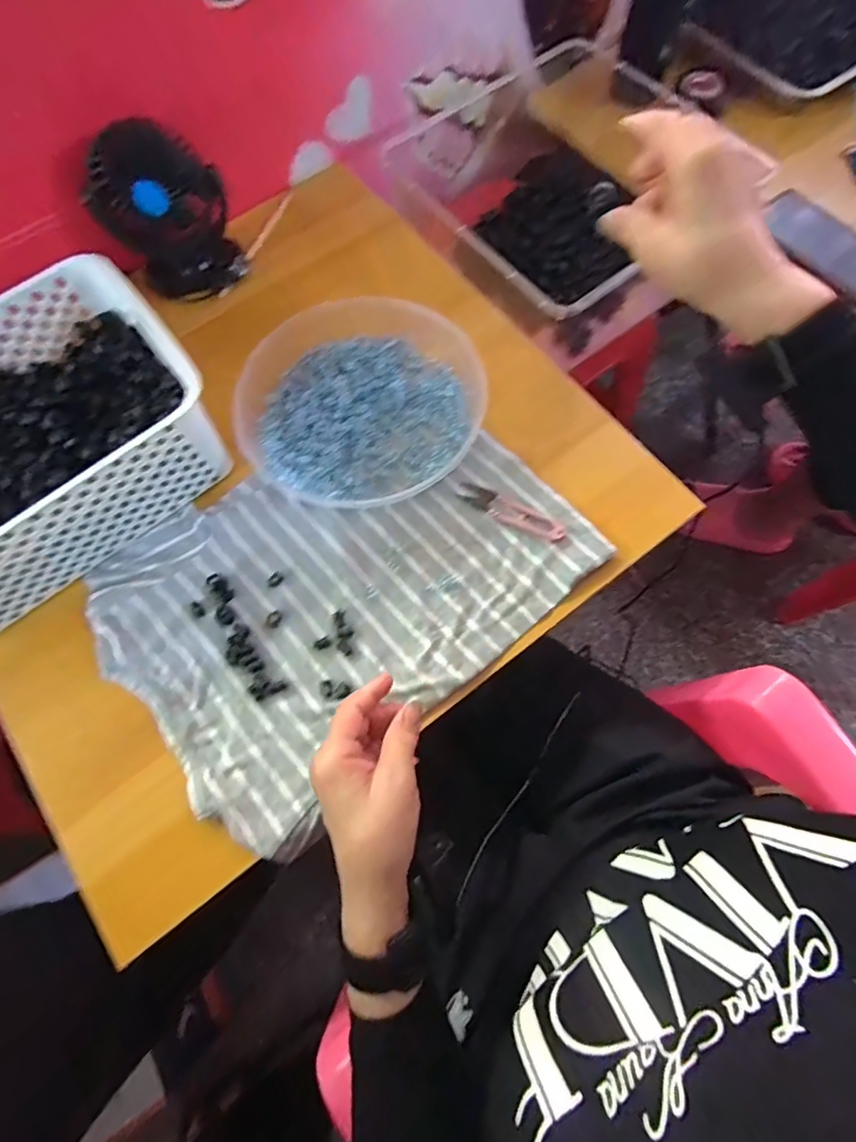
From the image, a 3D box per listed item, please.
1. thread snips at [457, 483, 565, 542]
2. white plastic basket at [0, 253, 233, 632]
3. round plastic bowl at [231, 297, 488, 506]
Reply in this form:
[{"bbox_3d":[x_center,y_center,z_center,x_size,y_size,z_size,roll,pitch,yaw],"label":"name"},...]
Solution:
[{"bbox_3d":[0.073,-0.055,0.472,0.105,0.008,0.022,30,74,12],"label":"thread snips"},{"bbox_3d":[-0.346,-0.095,0.446,0.293,0.110,0.201,-40,74,-11],"label":"white plastic basket"},{"bbox_3d":[-0.064,-0.154,0.492,0.208,0.047,0.206,-1,71,2],"label":"round plastic bowl"}]

